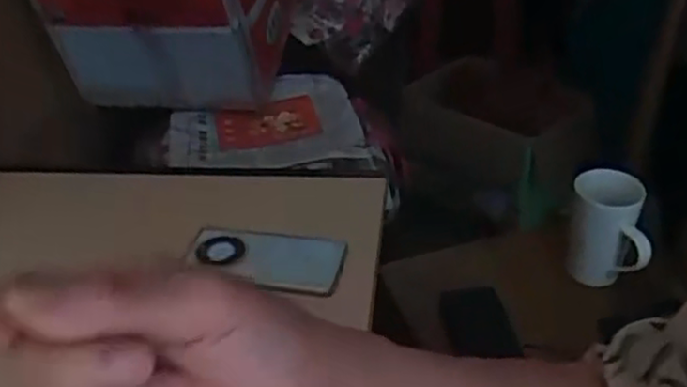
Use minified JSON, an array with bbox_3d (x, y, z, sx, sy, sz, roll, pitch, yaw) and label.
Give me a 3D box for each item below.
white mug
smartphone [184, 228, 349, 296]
[{"bbox_3d":[0.355,0.055,0.940,0.101,0.120,0.101,10,37,15],"label":"white mug"},{"bbox_3d":[-0.082,0.066,0.728,0.162,0.014,0.072,6,36,11],"label":"smartphone"}]

